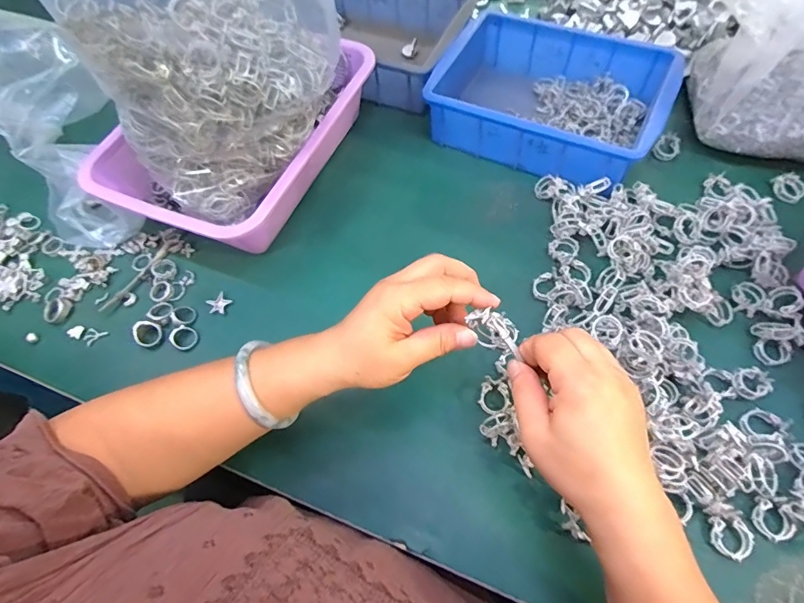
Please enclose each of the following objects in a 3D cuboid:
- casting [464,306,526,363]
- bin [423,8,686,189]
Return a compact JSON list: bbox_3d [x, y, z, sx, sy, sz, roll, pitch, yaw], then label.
[{"bbox_3d":[0.064,0.021,0.299,0.039,0.022,0.018,35,69,20],"label":"casting"},{"bbox_3d":[0.168,-0.234,0.515,0.242,0.075,0.174,23,67,15],"label":"bin"}]

